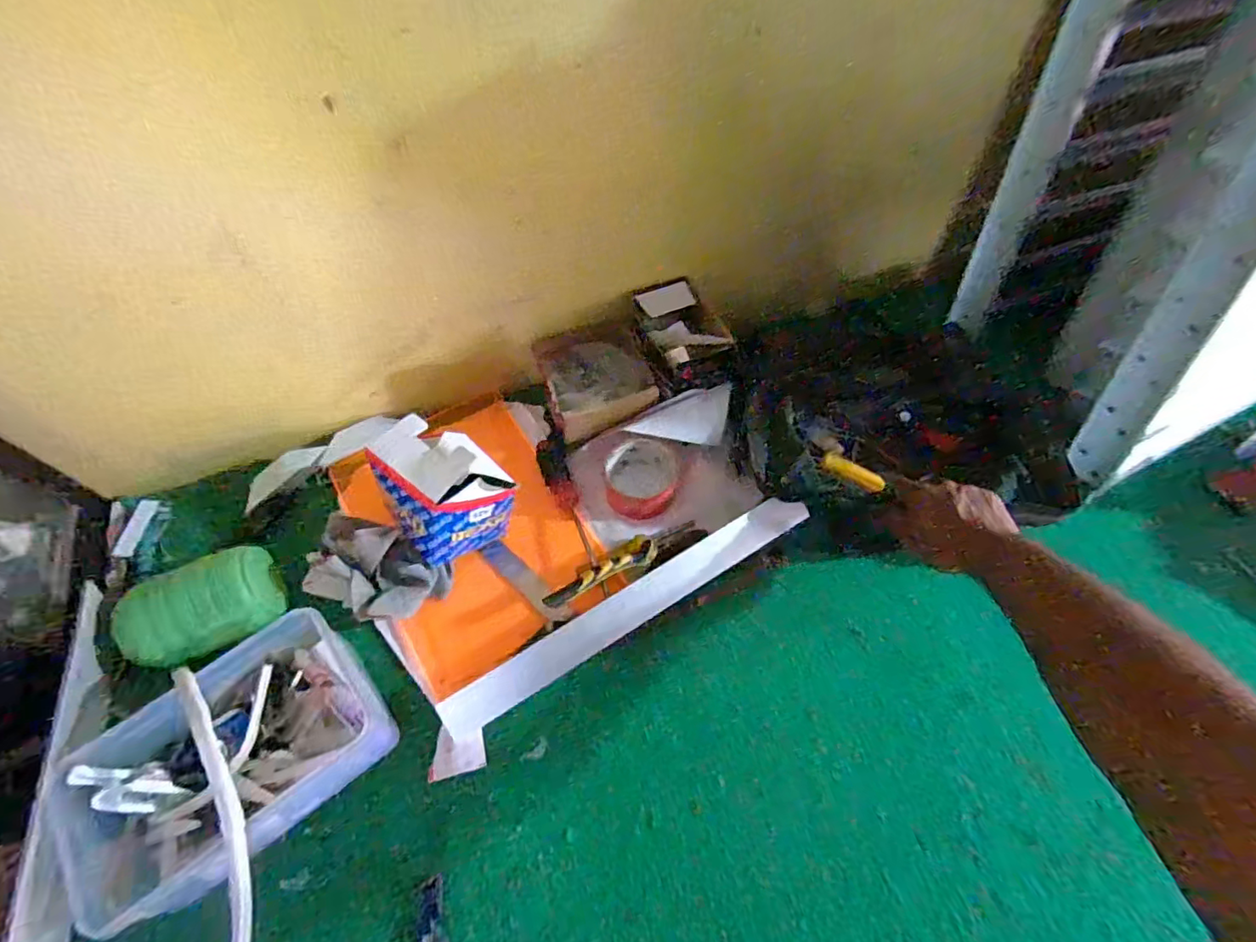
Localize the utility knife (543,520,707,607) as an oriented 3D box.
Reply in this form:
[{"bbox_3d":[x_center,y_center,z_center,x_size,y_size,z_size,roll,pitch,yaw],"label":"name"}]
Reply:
[{"bbox_3d":[-0.003,0.097,0.613,0.191,0.021,0.038,-21,63,-26],"label":"utility knife"}]

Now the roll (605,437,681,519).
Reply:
[{"bbox_3d":[0.018,0.007,0.682,0.088,0.028,0.093,0,62,0],"label":"roll"}]

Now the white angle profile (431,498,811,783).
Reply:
[{"bbox_3d":[0.000,0.156,0.595,0.445,0.030,0.059,-30,62,-15],"label":"white angle profile"}]

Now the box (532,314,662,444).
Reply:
[{"bbox_3d":[-0.040,-0.118,0.714,0.138,0.070,0.149,-15,63,-7],"label":"box"}]

